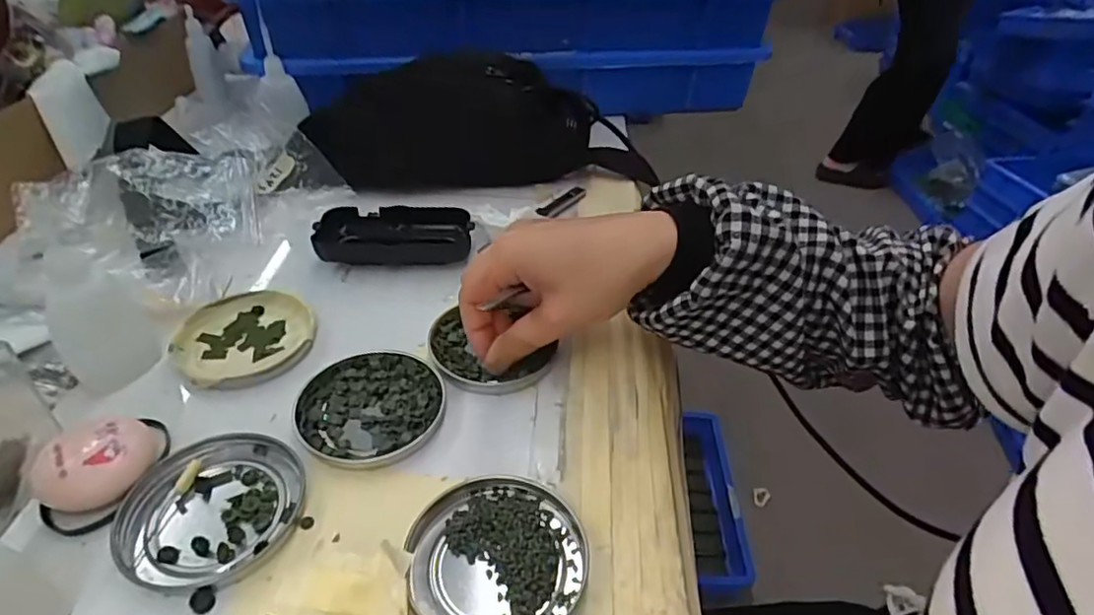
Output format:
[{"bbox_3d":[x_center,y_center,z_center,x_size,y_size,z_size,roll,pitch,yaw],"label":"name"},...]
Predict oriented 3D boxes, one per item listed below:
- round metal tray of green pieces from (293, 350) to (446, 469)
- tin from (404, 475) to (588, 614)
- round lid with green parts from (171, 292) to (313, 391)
[{"bbox_3d":[-0.097,0.053,0.335,0.077,0.009,0.075,2,40,-2],"label":"round metal tray of green pieces"},{"bbox_3d":[-0.022,0.110,0.271,0.077,0.007,0.073,2,40,-2],"label":"tin"},{"bbox_3d":[-0.185,0.018,0.374,0.079,0.011,0.080,2,40,-2],"label":"round lid with green parts"}]

